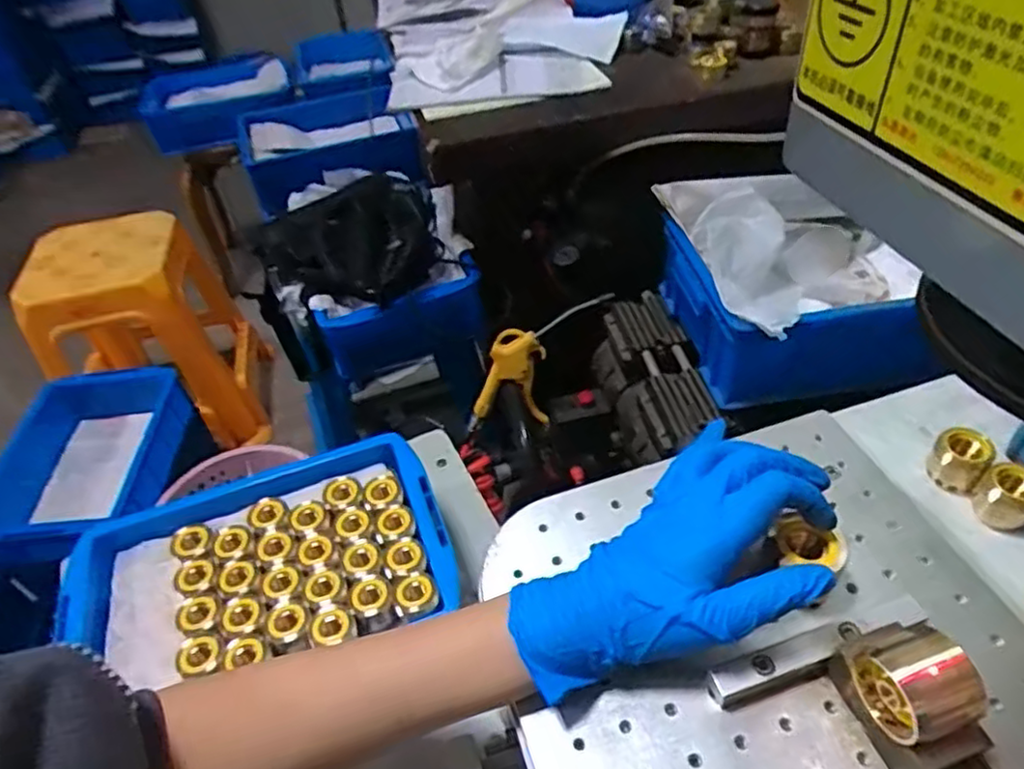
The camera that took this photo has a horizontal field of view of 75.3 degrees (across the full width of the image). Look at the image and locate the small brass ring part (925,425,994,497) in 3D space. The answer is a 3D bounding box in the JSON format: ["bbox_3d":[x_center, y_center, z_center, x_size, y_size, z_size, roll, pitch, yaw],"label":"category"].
[{"bbox_3d":[0.281,0.046,0.416,0.029,0.029,0.028,30,54,31],"label":"small brass ring part"}]

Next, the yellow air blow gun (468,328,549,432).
[{"bbox_3d":[-0.009,-0.003,0.844,0.104,0.141,0.031,0,44,7],"label":"yellow air blow gun"}]

